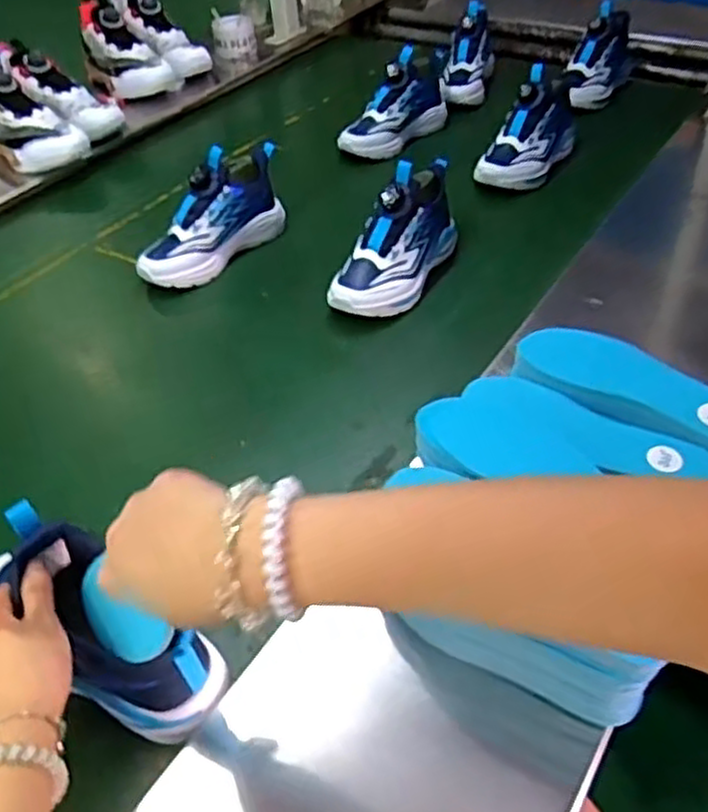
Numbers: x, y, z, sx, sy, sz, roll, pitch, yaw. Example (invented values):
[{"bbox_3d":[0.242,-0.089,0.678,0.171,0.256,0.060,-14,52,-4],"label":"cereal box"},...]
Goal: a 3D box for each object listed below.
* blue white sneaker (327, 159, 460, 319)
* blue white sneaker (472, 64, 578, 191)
[{"bbox_3d":[0.054,-0.198,0.891,0.084,0.124,0.204,23,53,25],"label":"blue white sneaker"},{"bbox_3d":[0.246,-0.386,1.064,0.083,0.102,0.162,29,55,28],"label":"blue white sneaker"}]

